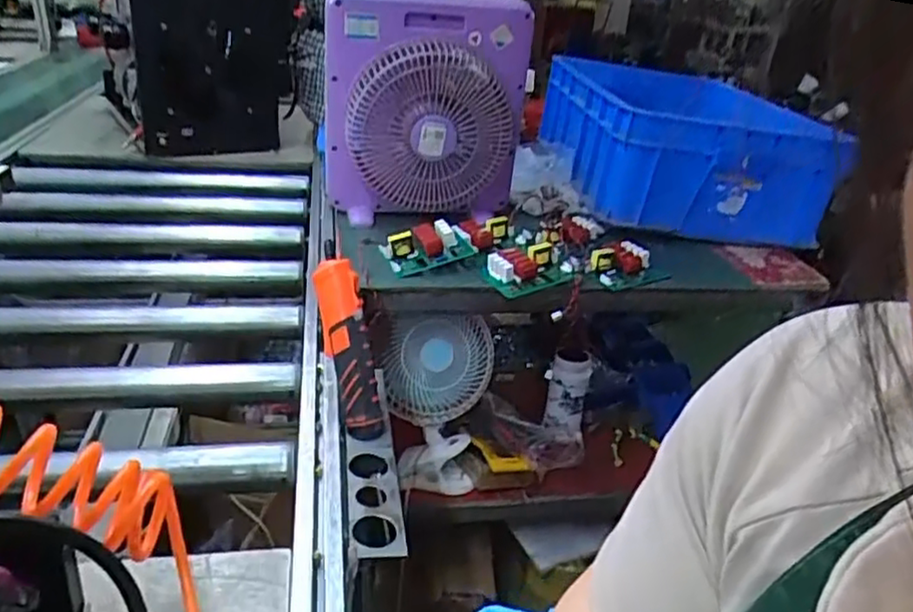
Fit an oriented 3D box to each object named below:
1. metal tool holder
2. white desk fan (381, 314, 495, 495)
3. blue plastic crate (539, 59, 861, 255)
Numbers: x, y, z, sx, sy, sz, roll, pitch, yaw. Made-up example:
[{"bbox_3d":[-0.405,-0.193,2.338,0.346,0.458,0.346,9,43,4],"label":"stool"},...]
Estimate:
[{"bbox_3d":[-0.088,0.154,0.711,0.052,0.031,0.264,-3,28,-9],"label":"metal tool holder"},{"bbox_3d":[-0.030,0.154,1.153,0.177,0.327,0.105,5,27,-1],"label":"white desk fan"},{"bbox_3d":[0.424,-0.338,1.376,0.404,0.226,0.588,2,27,-6],"label":"blue plastic crate"}]

